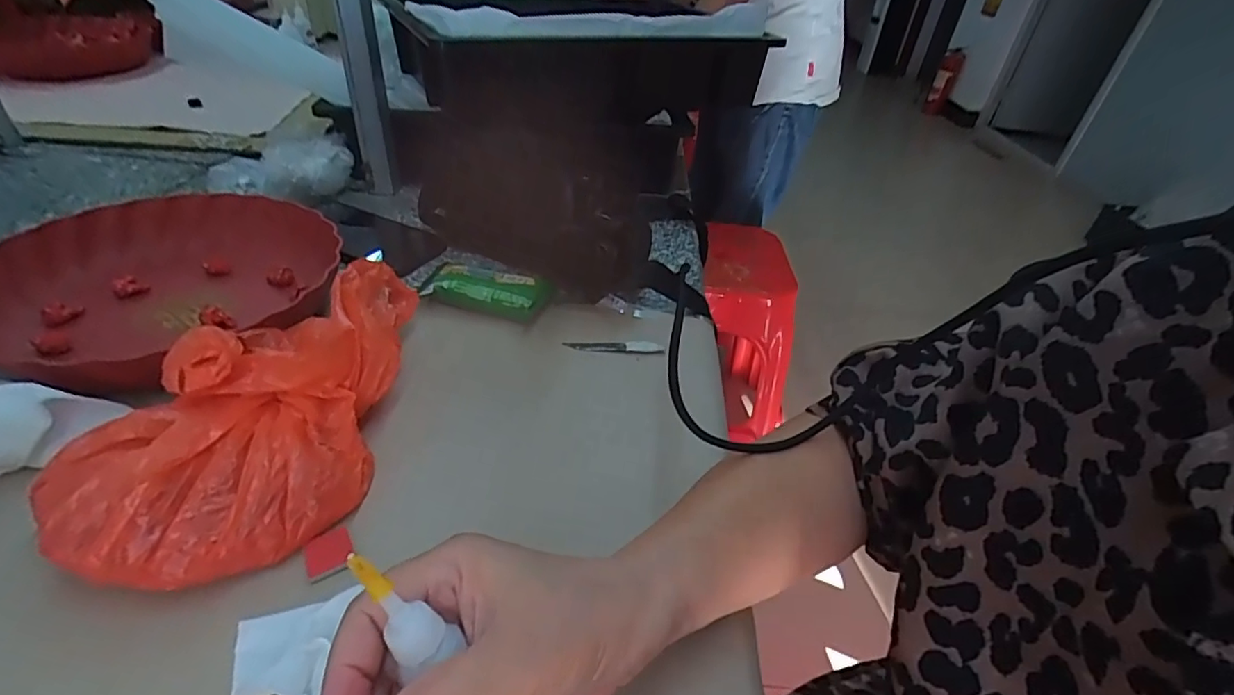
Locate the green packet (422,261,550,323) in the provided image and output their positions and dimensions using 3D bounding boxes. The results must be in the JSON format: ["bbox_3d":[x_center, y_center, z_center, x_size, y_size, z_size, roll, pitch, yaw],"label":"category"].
[{"bbox_3d":[-0.117,-0.049,0.487,0.108,0.023,0.058,10,39,5],"label":"green packet"}]

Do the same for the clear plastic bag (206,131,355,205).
[{"bbox_3d":[-0.374,-0.199,0.620,0.143,0.059,0.073,-13,42,-21],"label":"clear plastic bag"}]

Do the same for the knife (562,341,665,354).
[{"bbox_3d":[-0.002,-0.001,0.458,0.080,0.004,0.013,2,39,-5],"label":"knife"}]

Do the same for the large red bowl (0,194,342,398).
[{"bbox_3d":[-0.350,-0.051,0.438,0.240,0.045,0.232,-24,46,-34],"label":"large red bowl"}]

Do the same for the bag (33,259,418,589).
[{"bbox_3d":[-0.220,0.021,0.340,0.144,0.076,0.241,2,39,-5],"label":"bag"}]

